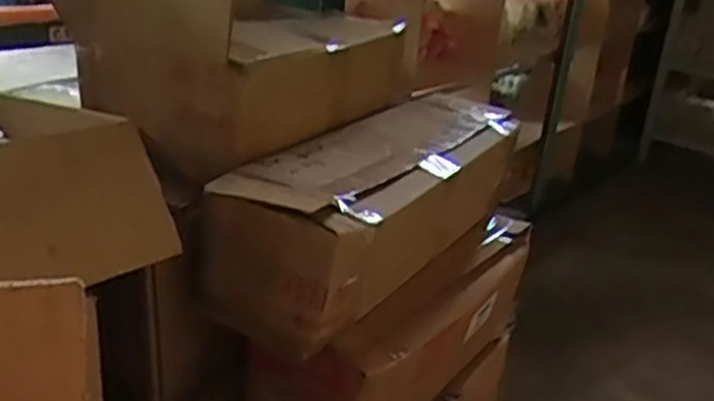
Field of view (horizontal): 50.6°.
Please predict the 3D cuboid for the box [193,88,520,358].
[{"bbox_3d":[0.044,0.001,1.038,0.183,0.197,0.616,16,25,22],"label":"box"}]

